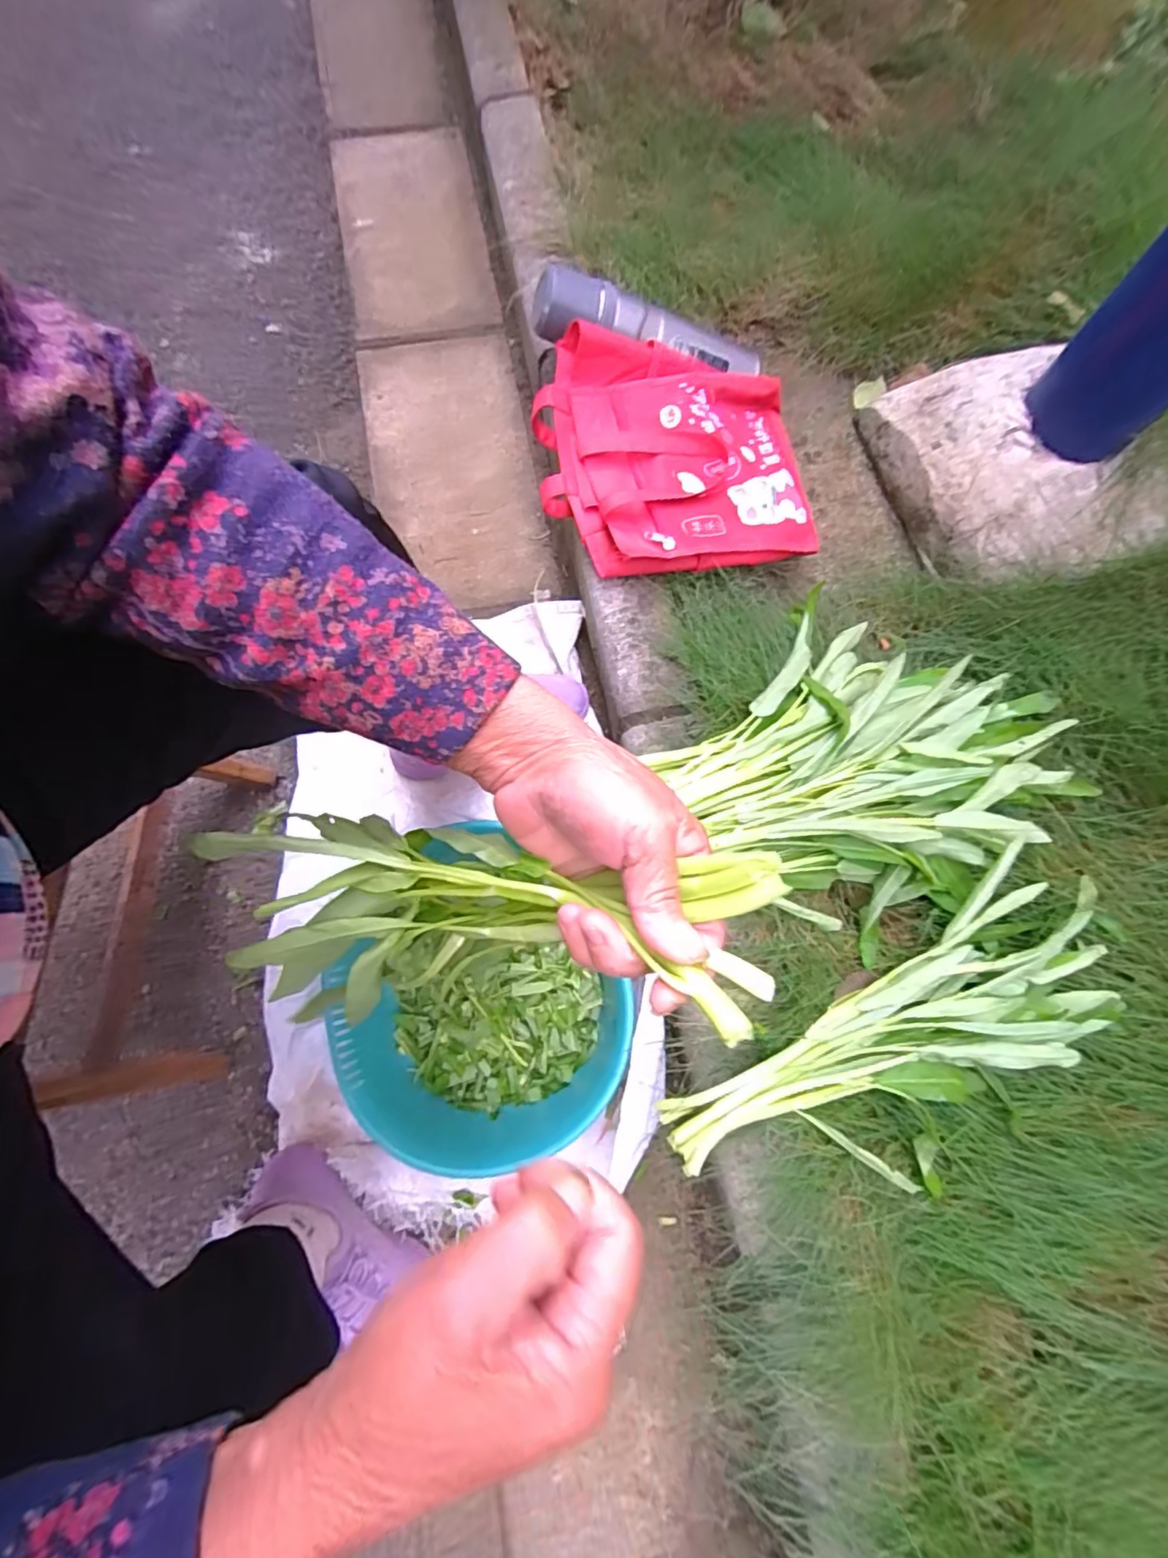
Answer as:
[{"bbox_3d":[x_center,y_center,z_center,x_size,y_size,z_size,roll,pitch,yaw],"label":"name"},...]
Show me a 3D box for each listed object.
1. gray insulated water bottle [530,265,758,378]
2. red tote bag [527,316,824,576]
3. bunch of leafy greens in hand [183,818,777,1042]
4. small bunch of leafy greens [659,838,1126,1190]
[{"bbox_3d":[0.082,-0.530,0.689,0.285,0.057,0.063,1,73,-19],"label":"gray insulated water bottle"},{"bbox_3d":[0.105,-0.365,0.657,0.305,0.075,0.271,-8,74,-3],"label":"red tote bag"},{"bbox_3d":[-0.070,0.069,0.281,0.287,0.085,0.083,-5,72,26],"label":"bunch of leafy greens in hand"},{"bbox_3d":[0.286,0.231,0.514,0.445,0.053,0.169,-28,76,-9],"label":"small bunch of leafy greens"}]

